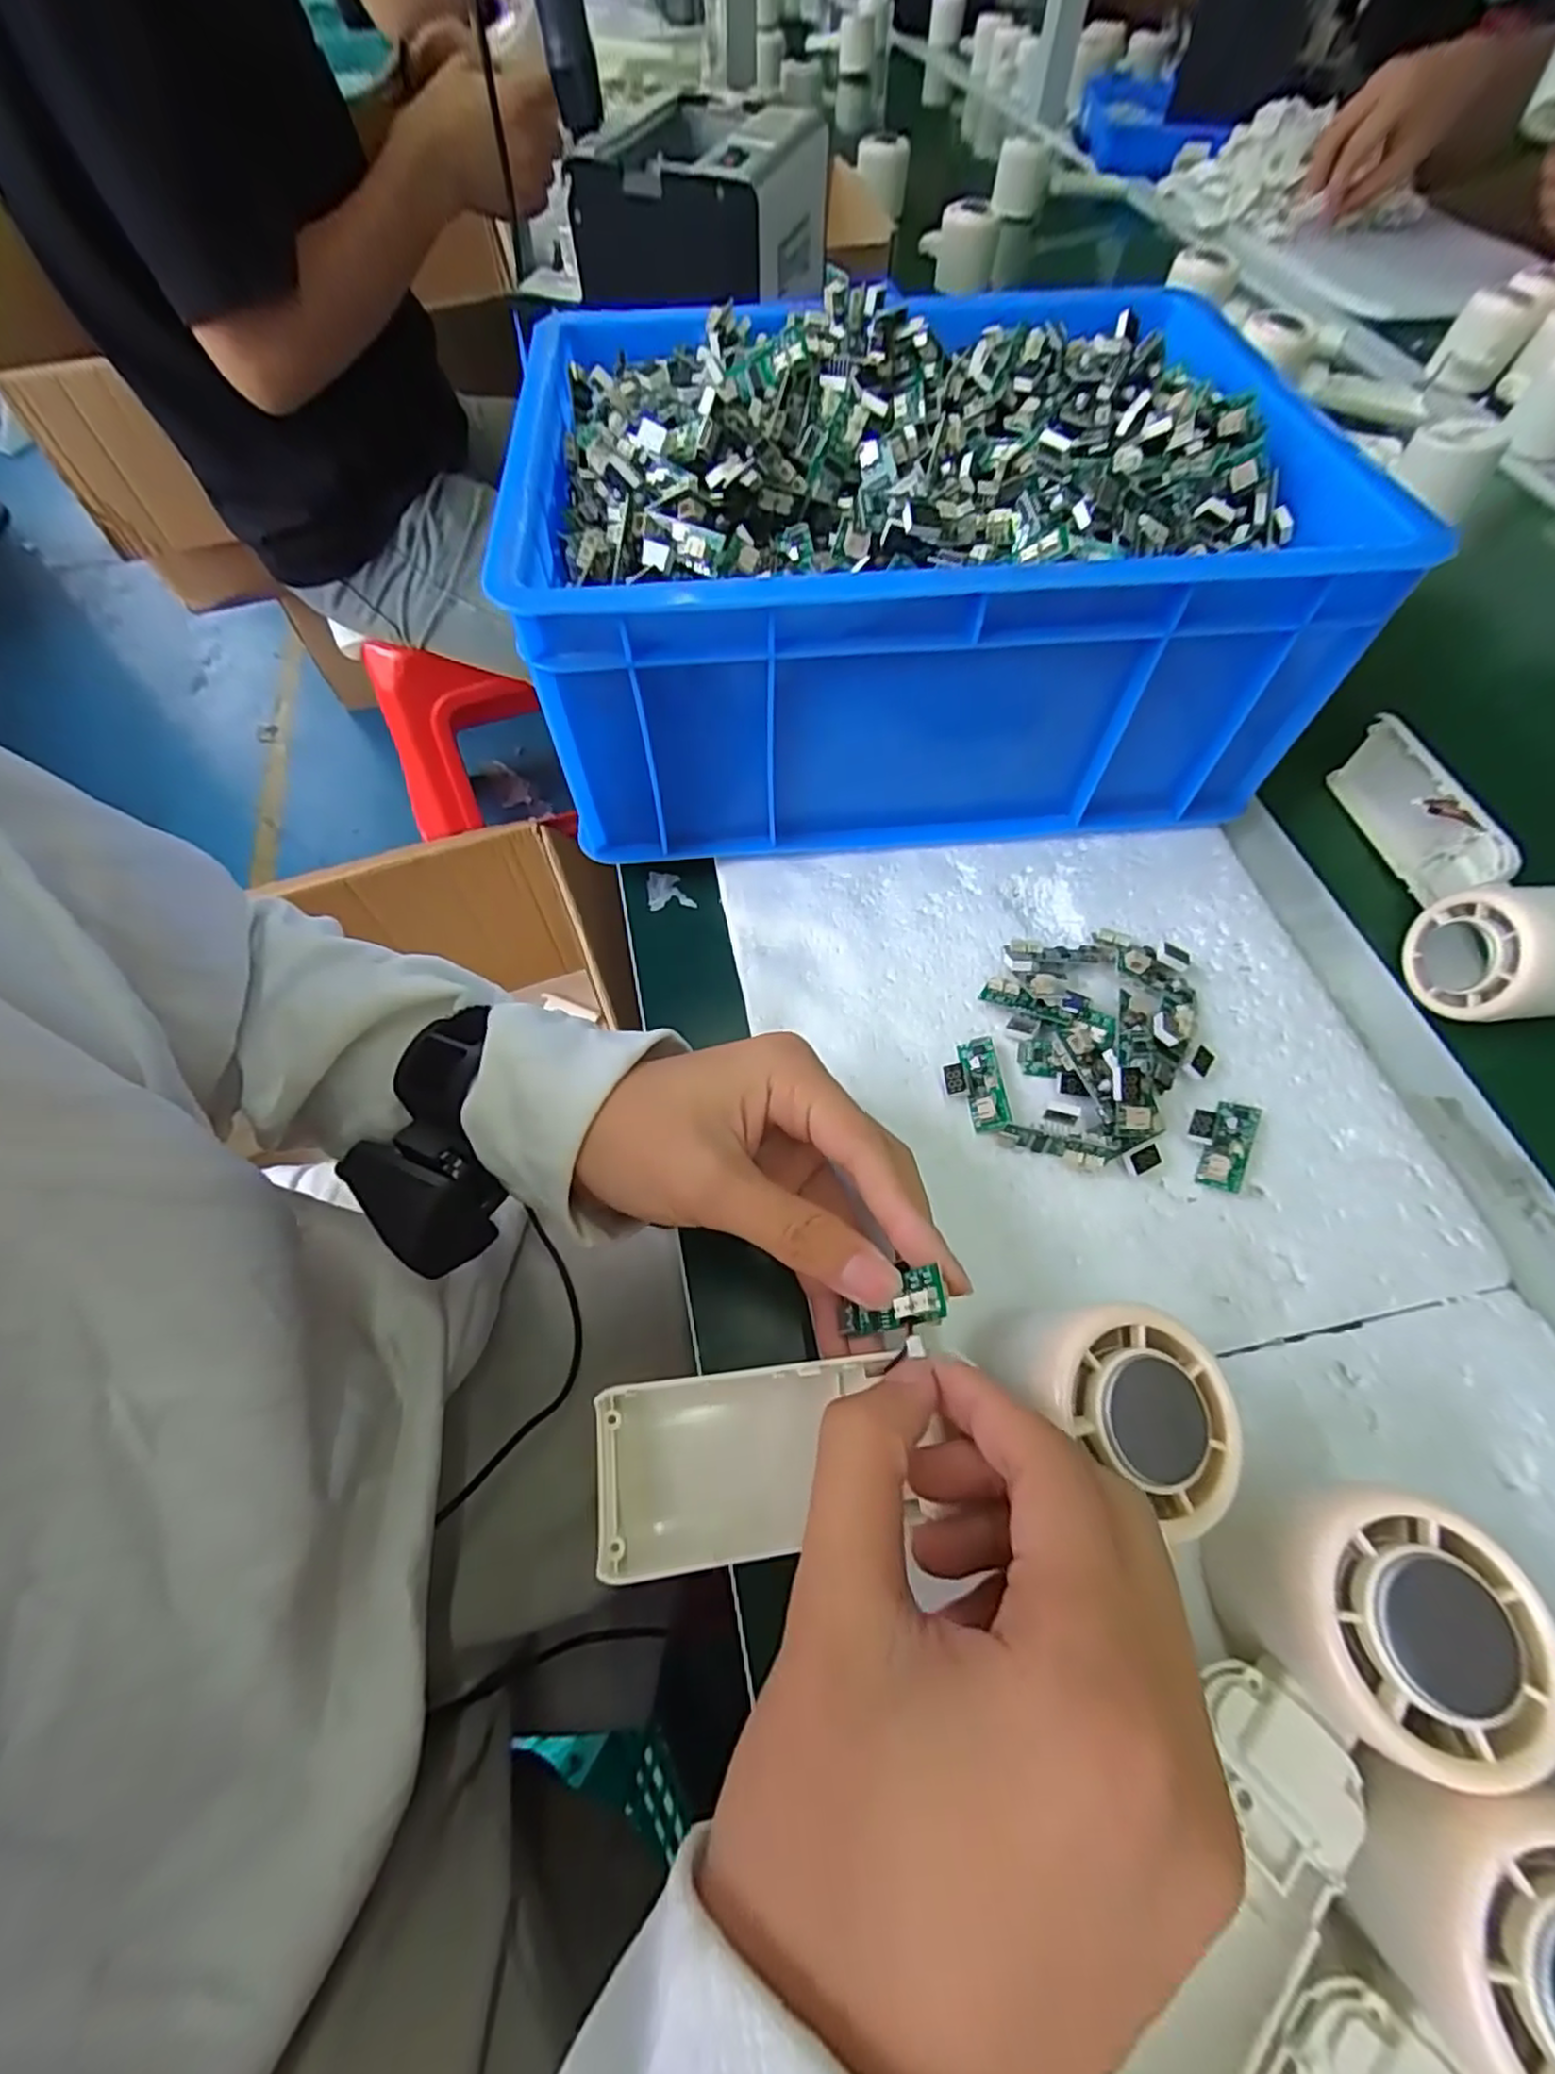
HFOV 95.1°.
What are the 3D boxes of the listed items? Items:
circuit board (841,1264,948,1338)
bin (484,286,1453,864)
[{"bbox_3d":[0.033,0.078,0.206,0.006,0.036,0.014,13,54,-37],"label":"circuit board"},{"bbox_3d":[0.057,-0.220,0.343,0.318,0.138,0.221,-5,61,-3],"label":"bin"}]

